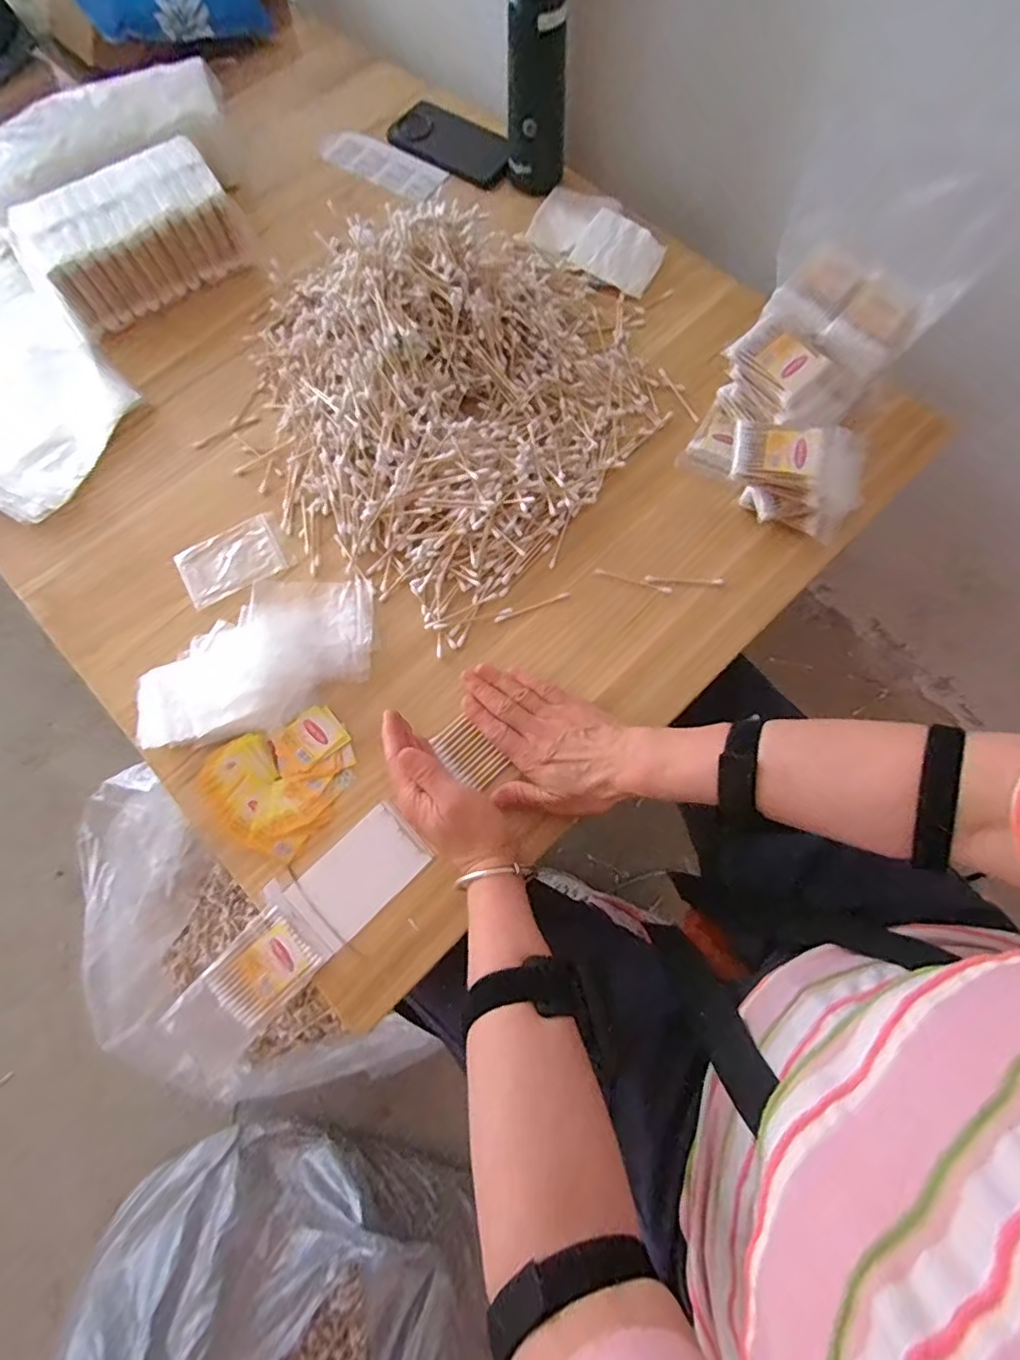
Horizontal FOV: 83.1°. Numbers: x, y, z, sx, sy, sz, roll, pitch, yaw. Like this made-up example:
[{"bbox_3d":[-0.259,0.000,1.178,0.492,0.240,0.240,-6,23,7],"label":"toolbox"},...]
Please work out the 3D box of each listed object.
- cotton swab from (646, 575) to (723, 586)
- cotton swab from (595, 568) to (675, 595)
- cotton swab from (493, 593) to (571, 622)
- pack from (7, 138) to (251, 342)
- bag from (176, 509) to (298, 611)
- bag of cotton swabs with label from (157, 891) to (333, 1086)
[{"bbox_3d":[0.153,-0.088,0.503,0.067,0.004,0.006,3,74,3],"label":"cotton swab"},{"bbox_3d":[0.109,-0.087,0.508,0.069,0.004,0.008,16,75,6],"label":"cotton swab"},{"bbox_3d":[0.019,-0.063,0.500,0.068,0.004,0.005,-20,74,-4],"label":"cotton swab"},{"bbox_3d":[-0.388,-0.452,0.598,0.203,0.082,0.109,-34,75,-8],"label":"pack"},{"bbox_3d":[-0.250,-0.109,0.525,0.095,0.006,0.064,-30,73,-8],"label":"bag"},{"bbox_3d":[-0.196,0.228,0.427,0.059,0.016,0.120,42,78,13],"label":"bag of cotton swabs with label"}]

